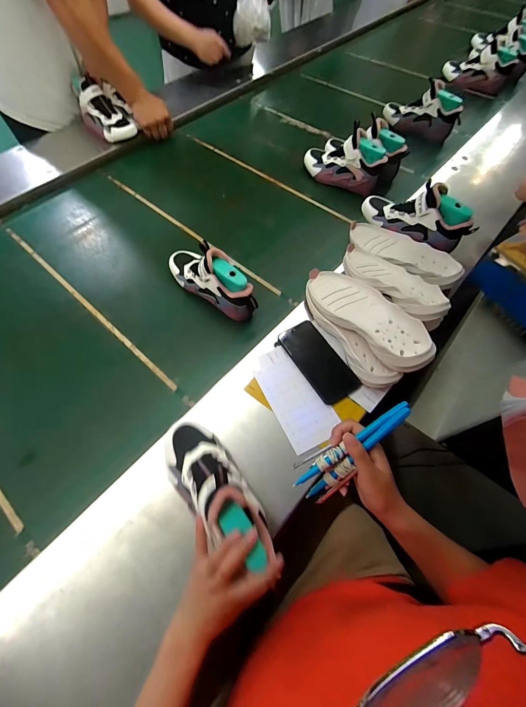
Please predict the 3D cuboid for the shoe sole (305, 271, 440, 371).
[{"bbox_3d":[0.186,-0.072,0.557,0.105,0.042,0.275,-31,55,-15],"label":"shoe sole"}]

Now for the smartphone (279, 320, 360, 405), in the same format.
[{"bbox_3d":[0.103,0.013,0.566,0.076,0.013,0.162,-29,65,-15],"label":"smartphone"}]

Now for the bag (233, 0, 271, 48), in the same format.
[{"bbox_3d":[-0.037,-1.121,0.964,0.118,0.179,0.129,-3,61,-2],"label":"bag"}]

